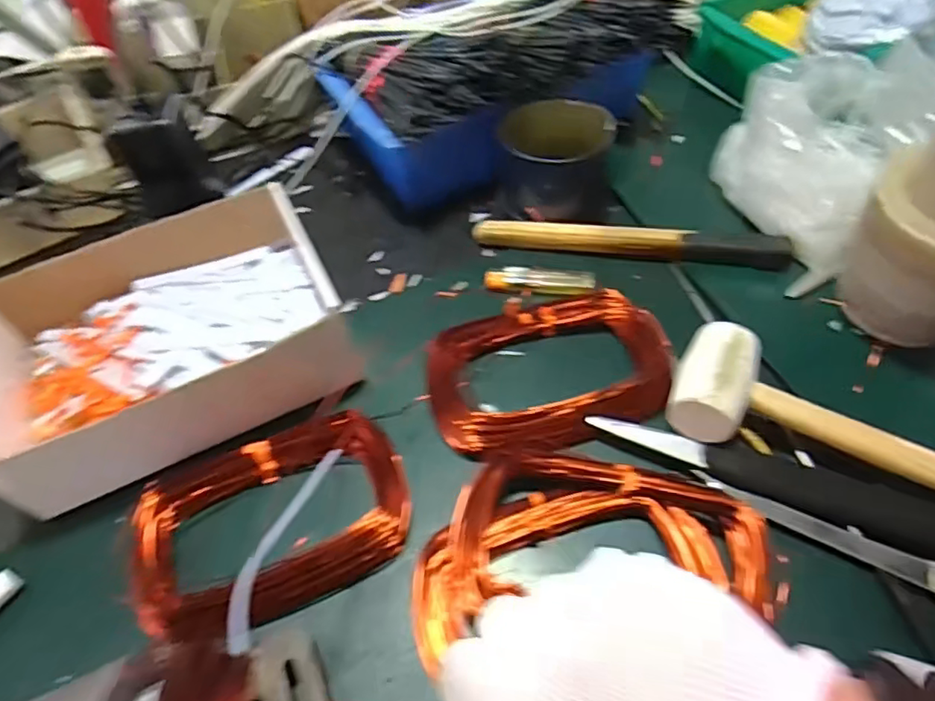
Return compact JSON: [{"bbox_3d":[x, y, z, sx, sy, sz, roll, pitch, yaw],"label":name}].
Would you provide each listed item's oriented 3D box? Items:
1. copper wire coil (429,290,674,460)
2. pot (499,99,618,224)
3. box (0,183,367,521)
[{"bbox_3d":[0.059,0.012,0.434,0.170,0.023,0.118,-18,55,-8],"label":"copper wire coil"},{"bbox_3d":[0.082,-0.166,0.533,0.091,0.078,0.085,-2,54,3],"label":"pot"},{"bbox_3d":[-0.231,-0.014,0.447,0.239,0.070,0.193,-24,56,-12],"label":"box"}]

